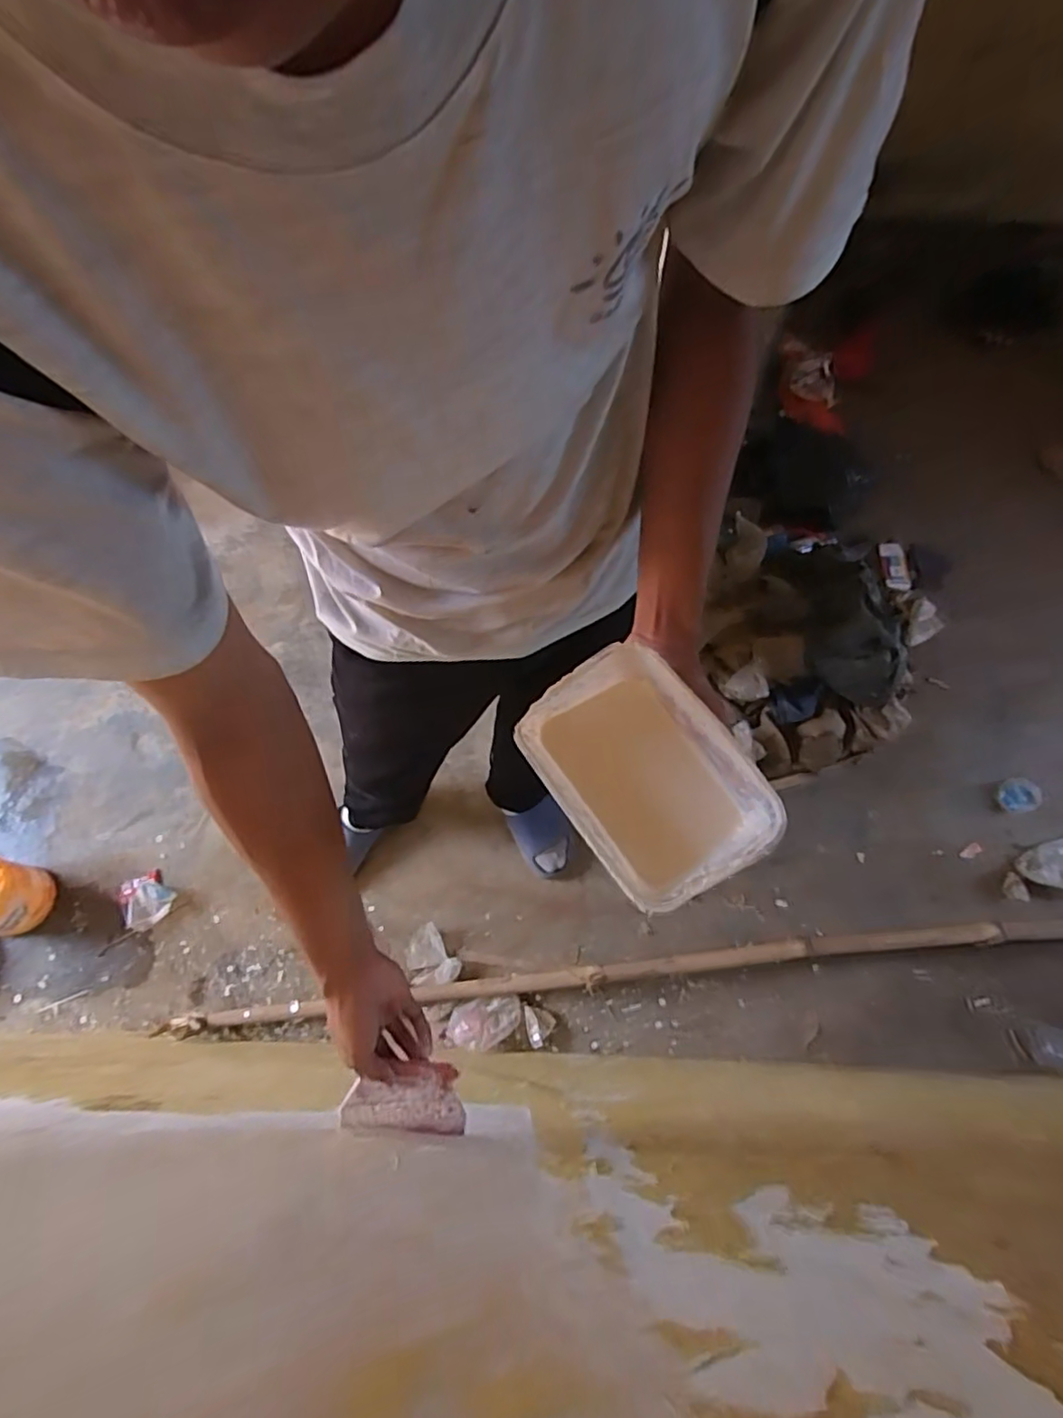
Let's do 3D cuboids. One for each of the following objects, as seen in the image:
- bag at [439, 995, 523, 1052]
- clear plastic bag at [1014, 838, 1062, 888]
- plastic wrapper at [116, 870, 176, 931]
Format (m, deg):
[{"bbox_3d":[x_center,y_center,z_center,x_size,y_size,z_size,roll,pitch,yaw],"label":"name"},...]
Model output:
[{"bbox_3d":[-0.096,0.608,1.216,0.151,0.032,0.085,-11,69,-4],"label":"bag"},{"bbox_3d":[1.112,0.326,1.326,0.158,0.050,0.125,8,64,4],"label":"clear plastic bag"},{"bbox_3d":[-0.818,0.403,1.327,0.101,0.024,0.109,0,69,1],"label":"plastic wrapper"}]

